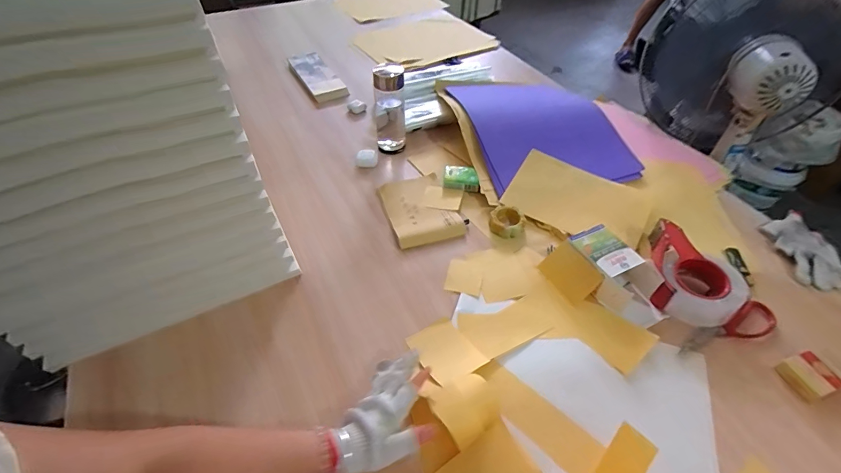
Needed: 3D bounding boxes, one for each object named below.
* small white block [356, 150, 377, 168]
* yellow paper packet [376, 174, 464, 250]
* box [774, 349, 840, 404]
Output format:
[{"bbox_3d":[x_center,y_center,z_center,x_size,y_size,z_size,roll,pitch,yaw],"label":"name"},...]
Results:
[{"bbox_3d":[-0.123,-0.178,0.929,0.049,0.030,0.031,-5,47,-5],"label":"small white block"},{"bbox_3d":[-0.001,-0.053,0.818,0.130,0.017,0.176,-15,49,-14],"label":"yellow paper packet"},{"bbox_3d":[0.574,0.195,0.588,0.091,0.018,0.058,-13,48,-12],"label":"box"}]

